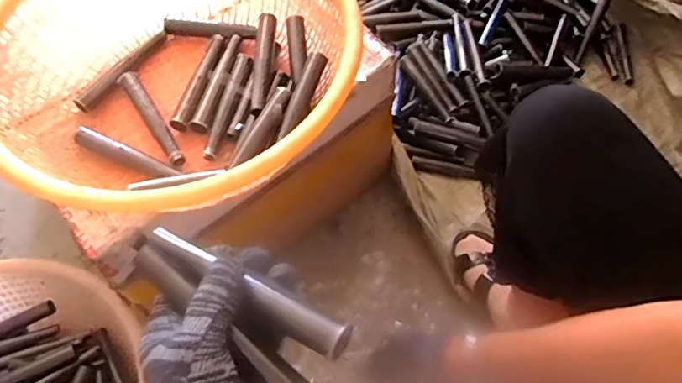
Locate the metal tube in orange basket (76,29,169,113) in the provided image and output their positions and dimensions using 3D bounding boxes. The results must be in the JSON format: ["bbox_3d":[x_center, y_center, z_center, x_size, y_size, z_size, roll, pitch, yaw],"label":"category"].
[{"bbox_3d":[-0.276,-0.158,0.688,0.024,0.023,0.151,34,65,18],"label":"metal tube in orange basket"}]

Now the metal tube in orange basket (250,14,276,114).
[{"bbox_3d":[-0.099,-0.159,0.657,0.024,0.020,0.151,2,59,1],"label":"metal tube in orange basket"}]

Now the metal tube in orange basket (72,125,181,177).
[{"bbox_3d":[-0.250,-0.045,0.626,0.138,0.015,0.019,20,61,11],"label":"metal tube in orange basket"}]

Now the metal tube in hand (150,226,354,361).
[{"bbox_3d":[-0.059,0.059,0.333,0.150,0.015,0.019,26,66,23],"label":"metal tube in hand"}]

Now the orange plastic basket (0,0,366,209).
[{"bbox_3d":[-0.187,-0.138,0.620,0.399,0.132,0.381,-23,62,-14],"label":"orange plastic basket"}]

